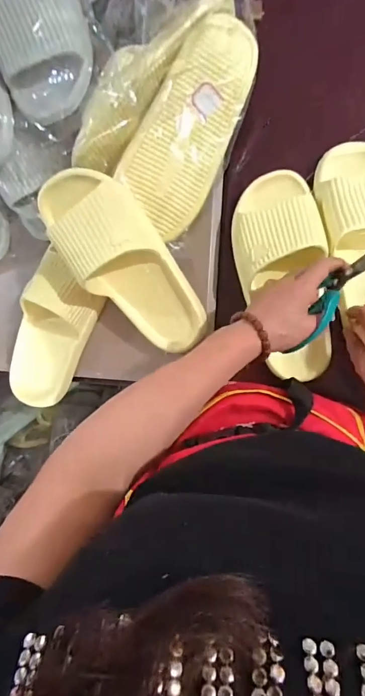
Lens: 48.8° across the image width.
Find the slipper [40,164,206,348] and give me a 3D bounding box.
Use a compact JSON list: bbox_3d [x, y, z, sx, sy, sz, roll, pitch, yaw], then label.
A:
[{"bbox_3d":[-0.067,-0.099,0.472,0.108,0.069,0.240,-31,108,2],"label":"slipper"}]

